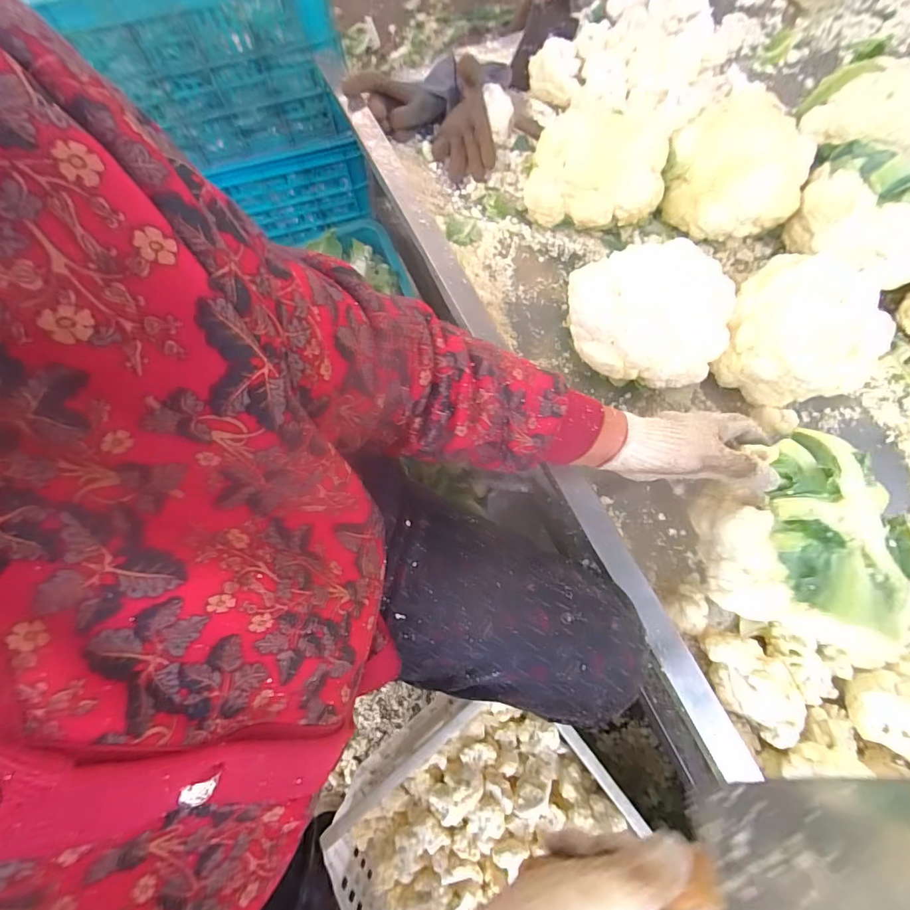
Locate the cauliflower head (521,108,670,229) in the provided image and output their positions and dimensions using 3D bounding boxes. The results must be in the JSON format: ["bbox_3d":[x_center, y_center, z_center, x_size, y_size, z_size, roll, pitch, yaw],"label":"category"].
[{"bbox_3d":[0.187,-0.371,0.591,0.174,0.100,0.115,11,74,4],"label":"cauliflower head"}]

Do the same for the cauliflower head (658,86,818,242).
[{"bbox_3d":[0.356,-0.368,0.582,0.151,0.102,0.122,2,73,1],"label":"cauliflower head"}]

